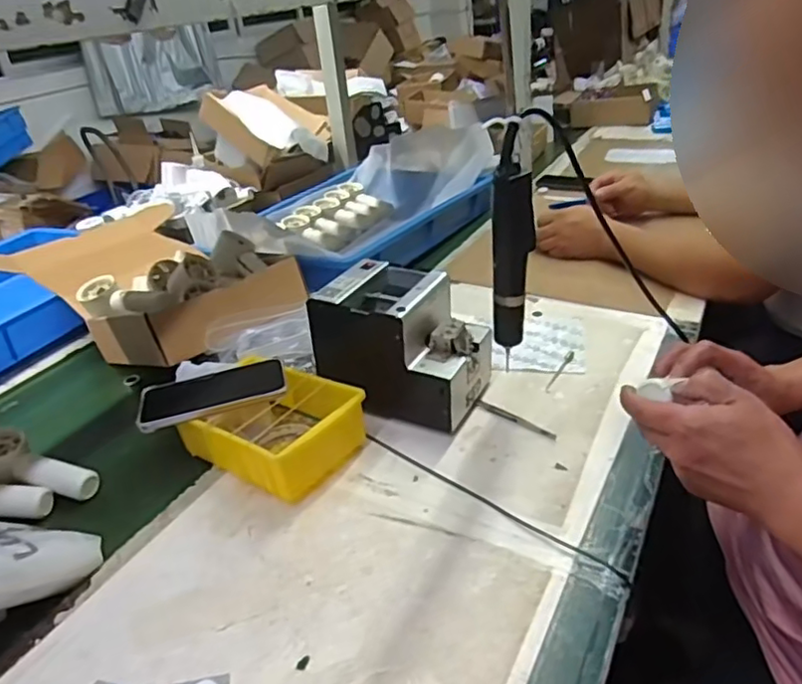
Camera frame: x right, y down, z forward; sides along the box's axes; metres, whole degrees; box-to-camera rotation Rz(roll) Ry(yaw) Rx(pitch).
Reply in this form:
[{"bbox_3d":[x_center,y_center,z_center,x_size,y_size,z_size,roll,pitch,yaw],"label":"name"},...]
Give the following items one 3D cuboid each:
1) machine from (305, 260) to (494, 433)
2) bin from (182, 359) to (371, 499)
[{"bbox_3d":[0.007,0.001,0.762,0.174,0.147,0.137,14,36,29],"label":"machine"},{"bbox_3d":[-0.148,0.091,0.710,0.191,0.067,0.134,20,39,35],"label":"bin"}]

